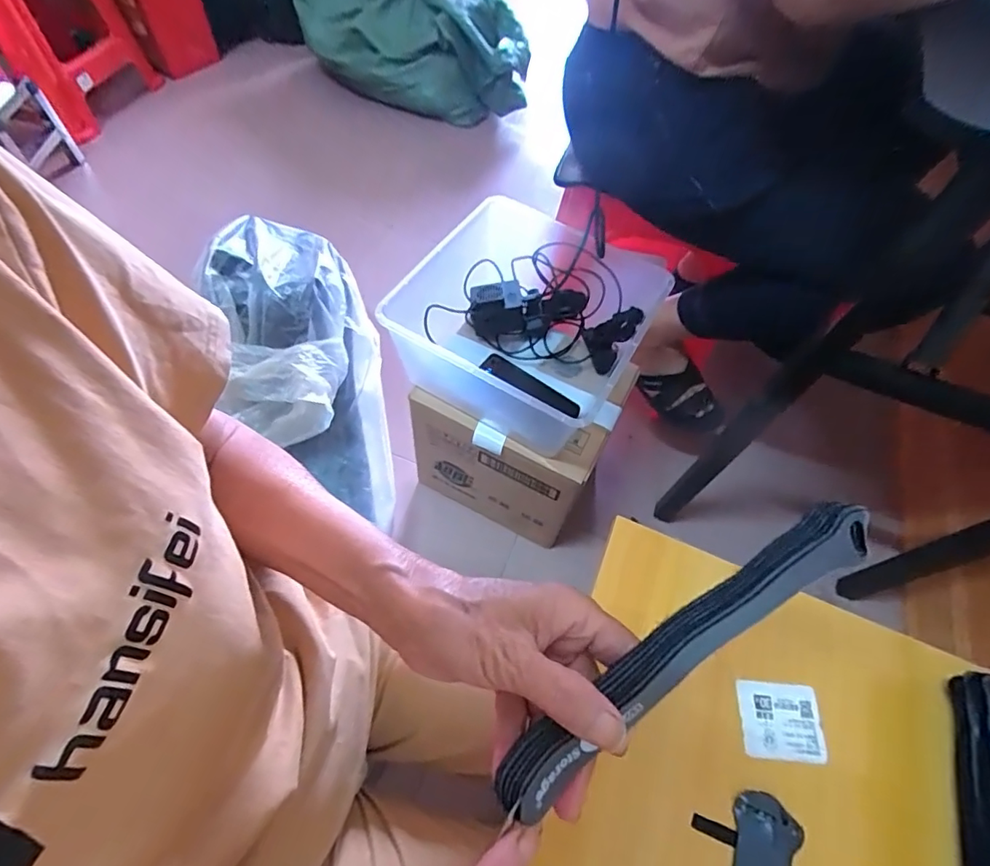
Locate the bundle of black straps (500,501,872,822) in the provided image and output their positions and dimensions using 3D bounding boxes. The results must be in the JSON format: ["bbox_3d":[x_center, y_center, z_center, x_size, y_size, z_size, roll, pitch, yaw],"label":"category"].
[{"bbox_3d":[0.083,0.091,0.220,0.191,0.016,0.027,-33,66,-9],"label":"bundle of black straps"}]

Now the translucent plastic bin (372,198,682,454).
[{"bbox_3d":[0.044,-0.155,0.744,0.292,0.150,0.280,29,62,13],"label":"translucent plastic bin"}]

